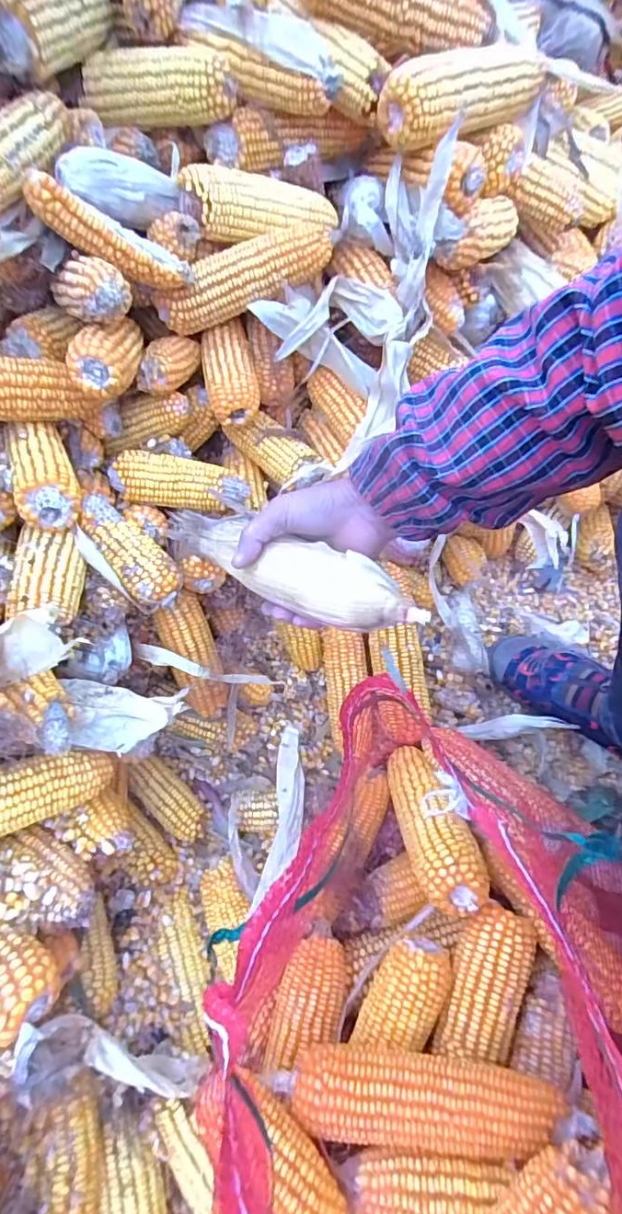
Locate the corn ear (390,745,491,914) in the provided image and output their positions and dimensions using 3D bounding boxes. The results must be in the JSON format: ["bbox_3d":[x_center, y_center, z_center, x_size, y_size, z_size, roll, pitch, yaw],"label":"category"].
[{"bbox_3d":[0.106,0.189,0.492,0.050,0.049,0.168,-6,25,-6],"label":"corn ear"}]

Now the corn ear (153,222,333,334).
[{"bbox_3d":[-0.064,-0.313,0.501,0.172,0.050,0.037,-21,61,8],"label":"corn ear"}]

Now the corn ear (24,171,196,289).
[{"bbox_3d":[-0.166,-0.308,0.446,0.133,0.032,0.033,9,51,-42],"label":"corn ear"}]

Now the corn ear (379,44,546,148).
[{"bbox_3d":[0.132,-0.447,0.462,0.160,0.056,0.048,-28,65,-18],"label":"corn ear"}]

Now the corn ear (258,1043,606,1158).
[{"bbox_3d":[0.076,0.338,0.365,0.201,0.056,0.049,5,59,0],"label":"corn ear"}]

